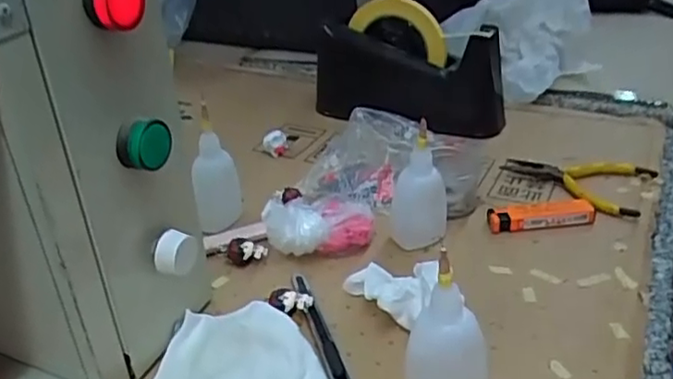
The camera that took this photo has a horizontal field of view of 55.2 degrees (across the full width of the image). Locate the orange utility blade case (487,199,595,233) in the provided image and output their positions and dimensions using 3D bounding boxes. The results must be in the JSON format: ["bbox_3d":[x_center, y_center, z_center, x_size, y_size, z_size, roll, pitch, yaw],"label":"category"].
[{"bbox_3d":[0.160,0.020,0.502,0.078,0.016,0.019,-2,32,-4],"label":"orange utility blade case"}]

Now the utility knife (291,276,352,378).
[{"bbox_3d":[-0.009,0.086,0.410,0.012,0.006,0.122,-9,33,-14],"label":"utility knife"}]

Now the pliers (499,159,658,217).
[{"bbox_3d":[0.203,-0.011,0.553,0.118,0.011,0.079,21,37,30],"label":"pliers"}]

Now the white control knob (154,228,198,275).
[{"bbox_3d":[-0.096,0.037,0.381,0.018,0.022,0.021,7,32,16],"label":"white control knob"}]

